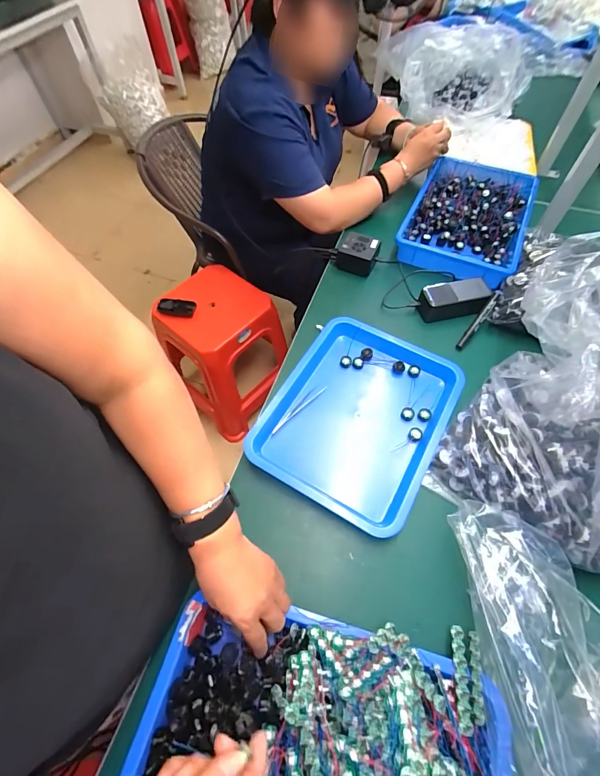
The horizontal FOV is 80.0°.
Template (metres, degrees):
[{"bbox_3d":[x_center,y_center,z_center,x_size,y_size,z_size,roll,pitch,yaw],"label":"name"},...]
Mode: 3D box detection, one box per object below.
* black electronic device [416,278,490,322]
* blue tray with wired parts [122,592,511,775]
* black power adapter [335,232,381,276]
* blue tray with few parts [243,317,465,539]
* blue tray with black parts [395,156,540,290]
[{"bbox_3d":[0.299,-0.175,0.703,0.133,0.048,0.059,-7,59,-2],"label":"black electronic device"},{"bbox_3d":[0.018,0.403,0.338,0.359,0.080,0.308,4,59,6],"label":"blue tray with wired parts"},{"bbox_3d":[0.128,-0.297,0.786,0.082,0.051,0.070,27,64,17],"label":"black power adapter"},{"bbox_3d":[0.095,0.038,0.593,0.269,0.038,0.331,26,63,16],"label":"blue tray with few parts"},{"bbox_3d":[0.392,-0.399,0.838,0.250,0.052,0.379,21,62,14],"label":"blue tray with black parts"}]

